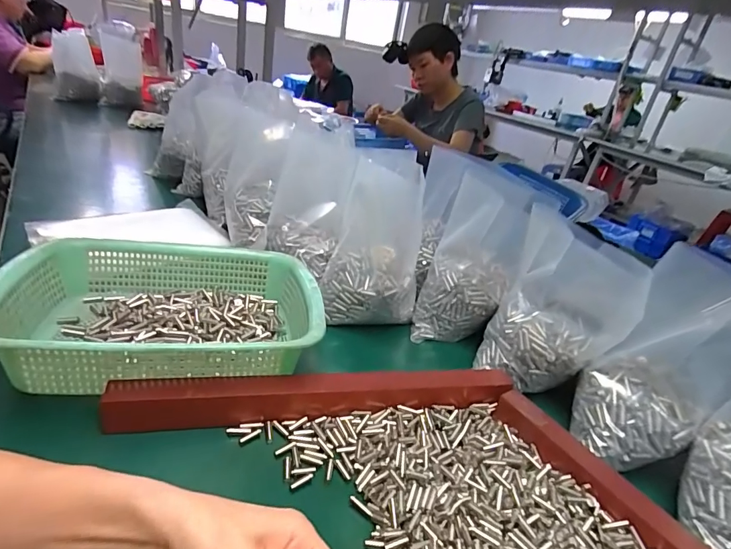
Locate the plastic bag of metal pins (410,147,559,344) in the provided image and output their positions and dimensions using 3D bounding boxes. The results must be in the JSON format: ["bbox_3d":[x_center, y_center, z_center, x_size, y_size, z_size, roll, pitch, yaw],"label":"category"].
[{"bbox_3d":[0.145,-0.025,0.581,0.137,0.199,0.129,9,29,-2],"label":"plastic bag of metal pins"}]

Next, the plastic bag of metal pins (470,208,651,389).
[{"bbox_3d":[0.222,0.037,0.484,0.132,0.177,0.101,19,30,15],"label":"plastic bag of metal pins"}]

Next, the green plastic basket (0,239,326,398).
[{"bbox_3d":[-0.201,0.036,0.456,0.293,0.116,0.225,-6,34,-15],"label":"green plastic basket"}]

